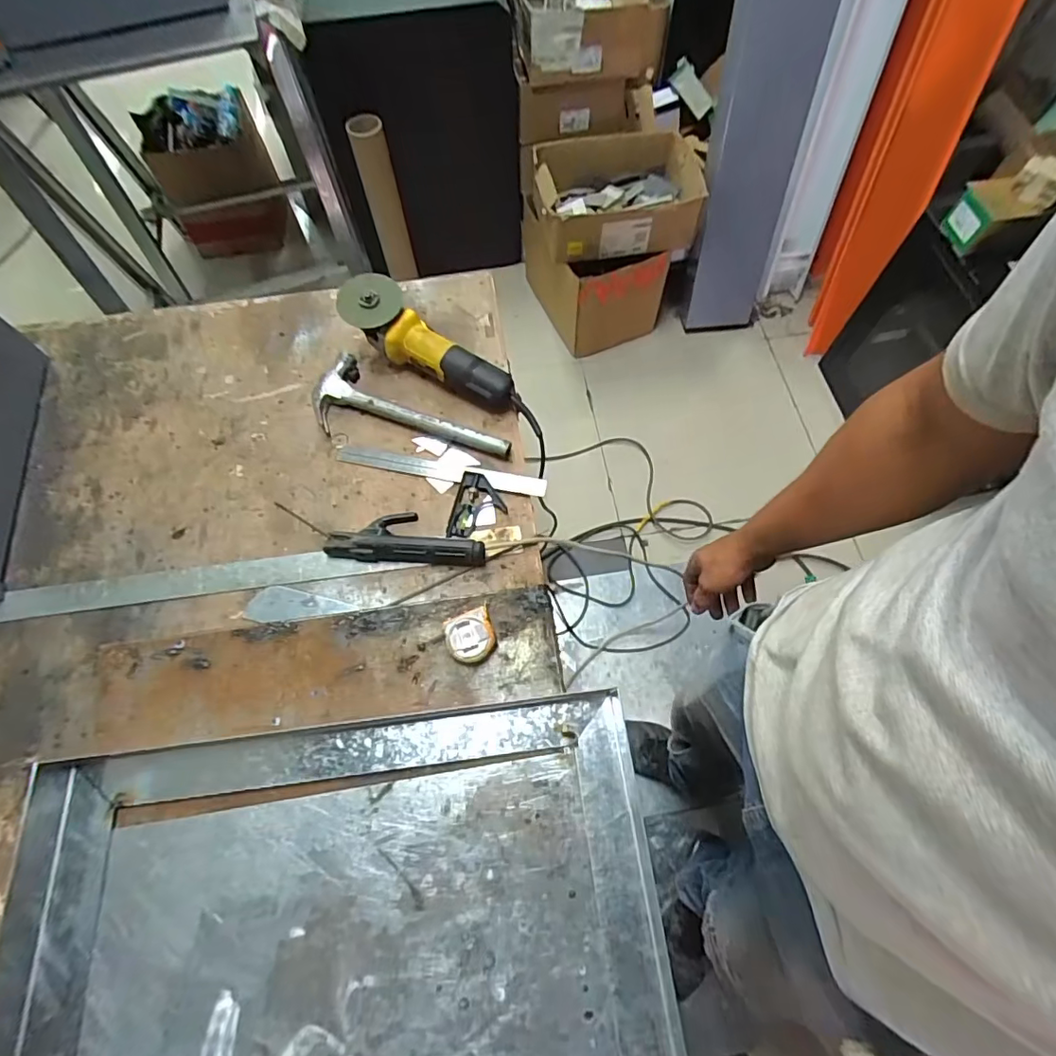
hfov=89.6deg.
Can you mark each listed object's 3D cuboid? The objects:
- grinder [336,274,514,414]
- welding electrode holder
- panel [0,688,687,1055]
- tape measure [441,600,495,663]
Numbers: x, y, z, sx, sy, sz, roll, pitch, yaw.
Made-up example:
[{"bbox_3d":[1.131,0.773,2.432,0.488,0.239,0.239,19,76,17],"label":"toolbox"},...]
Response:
[{"bbox_3d":[-0.140,-0.274,0.776,0.277,0.105,0.099,30,71,14],"label":"grinder"},{"bbox_3d":[-0.196,0.009,0.703,0.280,0.032,0.072,6,67,5],"label":"welding electrode holder"},{"bbox_3d":[-0.179,0.505,0.483,0.647,0.036,0.634,-8,66,-1],"label":"panel"},{"bbox_3d":[-0.068,0.131,0.639,0.057,0.037,0.056,-18,67,-6],"label":"tape measure"}]

